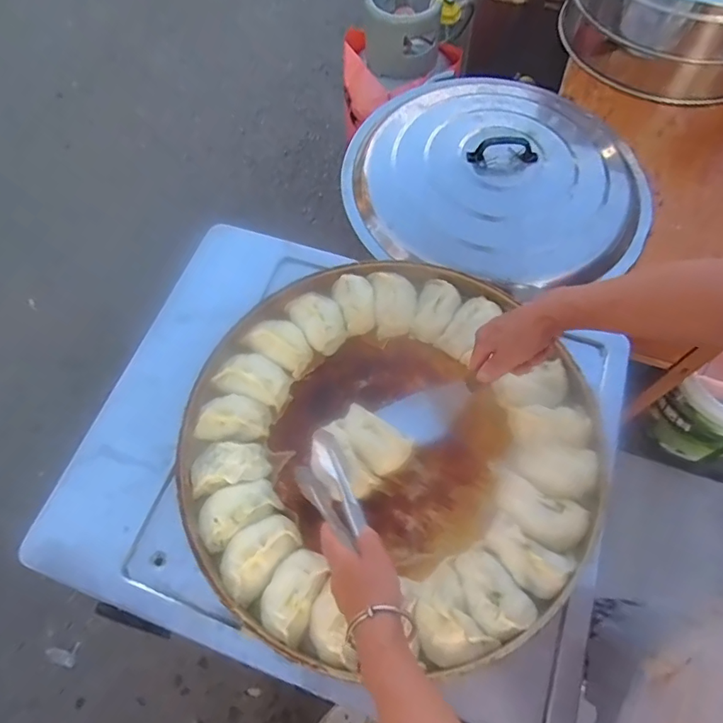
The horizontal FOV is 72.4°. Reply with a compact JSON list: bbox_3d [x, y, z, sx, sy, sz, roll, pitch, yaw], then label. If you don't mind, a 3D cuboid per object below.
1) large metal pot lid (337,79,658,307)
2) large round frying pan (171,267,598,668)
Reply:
[{"bbox_3d":[0.253,-0.364,0.924,0.537,0.076,0.471,12,66,9],"label":"large metal pot lid"},{"bbox_3d":[0.034,0.105,0.677,0.526,0.091,0.535,-1,64,3],"label":"large round frying pan"}]

